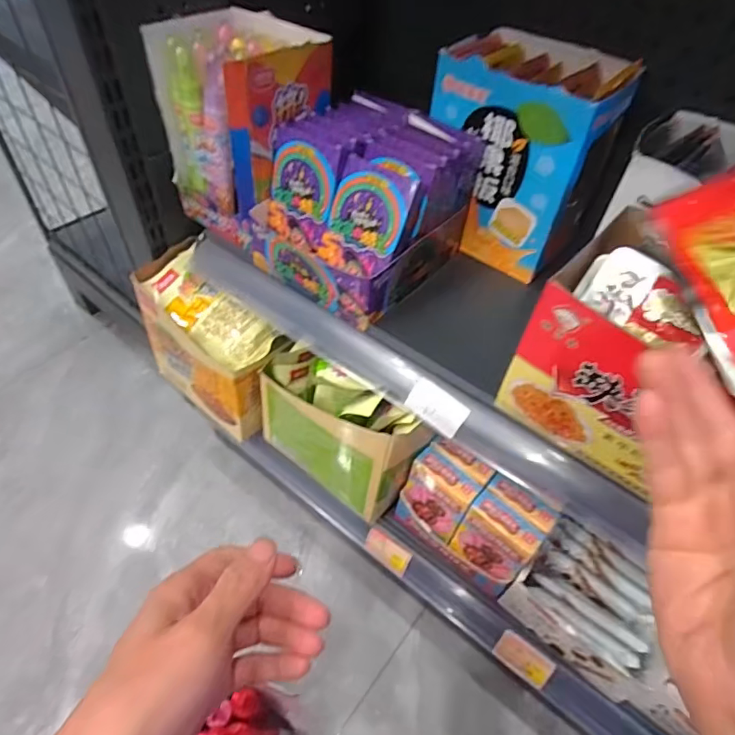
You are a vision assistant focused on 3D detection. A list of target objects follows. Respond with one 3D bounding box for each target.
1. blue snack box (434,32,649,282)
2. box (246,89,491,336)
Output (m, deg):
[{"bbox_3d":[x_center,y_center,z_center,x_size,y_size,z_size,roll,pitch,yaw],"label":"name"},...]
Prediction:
[{"bbox_3d":[0.155,-0.223,0.516,0.158,0.173,0.144,31,54,21],"label":"blue snack box"},{"bbox_3d":[-0.005,-0.159,0.478,0.148,0.117,0.168,33,55,22],"label":"box"}]

